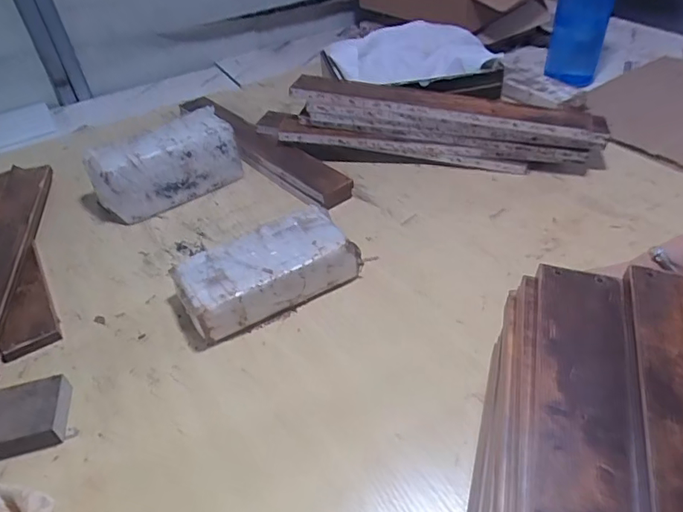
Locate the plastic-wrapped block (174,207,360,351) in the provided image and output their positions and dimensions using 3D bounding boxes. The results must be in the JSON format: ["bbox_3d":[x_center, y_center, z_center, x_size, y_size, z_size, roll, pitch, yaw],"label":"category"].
[{"bbox_3d":[-0.096,0.022,0.631,0.226,0.065,0.109,-22,43,-19],"label":"plastic-wrapped block"}]

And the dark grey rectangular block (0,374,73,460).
[{"bbox_3d":[-0.330,0.165,0.515,0.102,0.029,0.071,-13,40,-9],"label":"dark grey rectangular block"}]

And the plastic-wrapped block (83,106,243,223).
[{"bbox_3d":[-0.280,-0.144,0.816,0.223,0.104,0.099,-32,47,-28],"label":"plastic-wrapped block"}]

